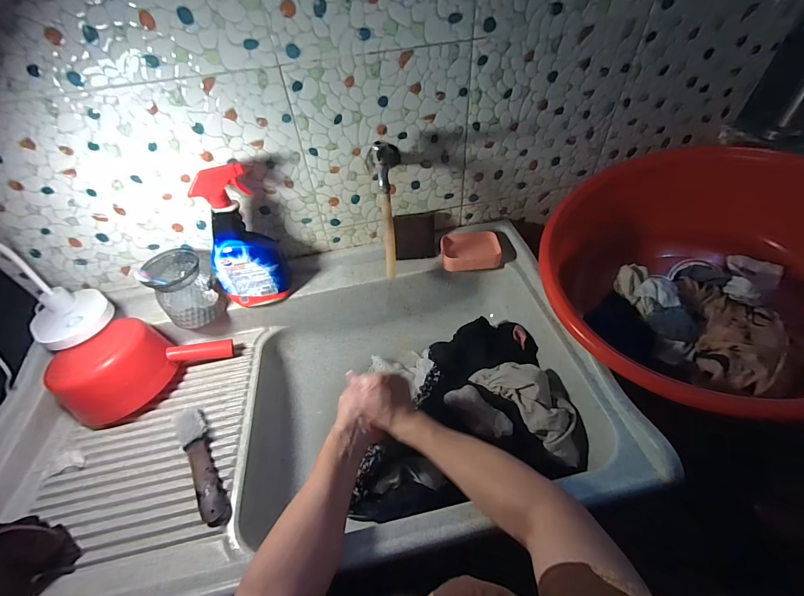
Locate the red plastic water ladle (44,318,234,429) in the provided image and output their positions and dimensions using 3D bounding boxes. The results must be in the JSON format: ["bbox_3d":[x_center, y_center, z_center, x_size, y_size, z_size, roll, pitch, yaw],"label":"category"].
[{"bbox_3d":[-0.470,0.116,0.651,0.257,0.111,0.142,-30,51,-21],"label":"red plastic water ladle"}]

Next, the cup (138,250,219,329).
[{"bbox_3d":[-0.418,-0.017,0.684,0.090,0.113,0.099,-30,51,-21],"label":"cup"}]

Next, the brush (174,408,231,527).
[{"bbox_3d":[-0.309,0.254,0.550,0.037,0.038,0.205,-29,51,-20],"label":"brush"}]

